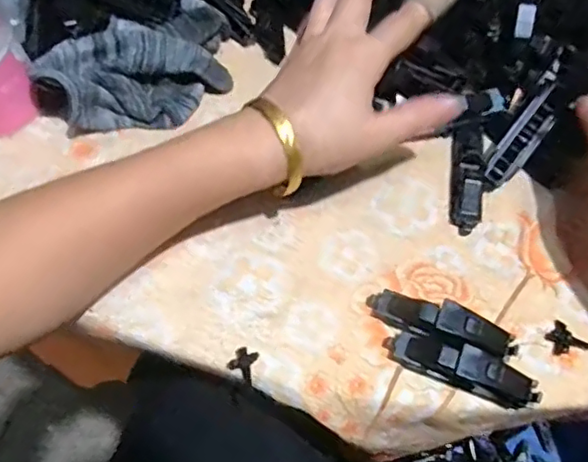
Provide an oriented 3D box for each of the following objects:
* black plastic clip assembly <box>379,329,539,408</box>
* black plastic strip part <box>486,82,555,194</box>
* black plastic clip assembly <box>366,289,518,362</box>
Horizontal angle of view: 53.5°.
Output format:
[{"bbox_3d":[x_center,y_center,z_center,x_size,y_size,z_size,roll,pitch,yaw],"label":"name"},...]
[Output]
[{"bbox_3d":[0.091,0.074,0.315,0.082,0.018,0.019,17,65,10],"label":"black plastic clip assembly"},{"bbox_3d":[0.144,-0.059,0.367,0.022,0.009,0.074,35,89,-7],"label":"black plastic strip part"},{"bbox_3d":[0.082,0.053,0.325,0.082,0.019,0.022,19,66,11],"label":"black plastic clip assembly"}]

